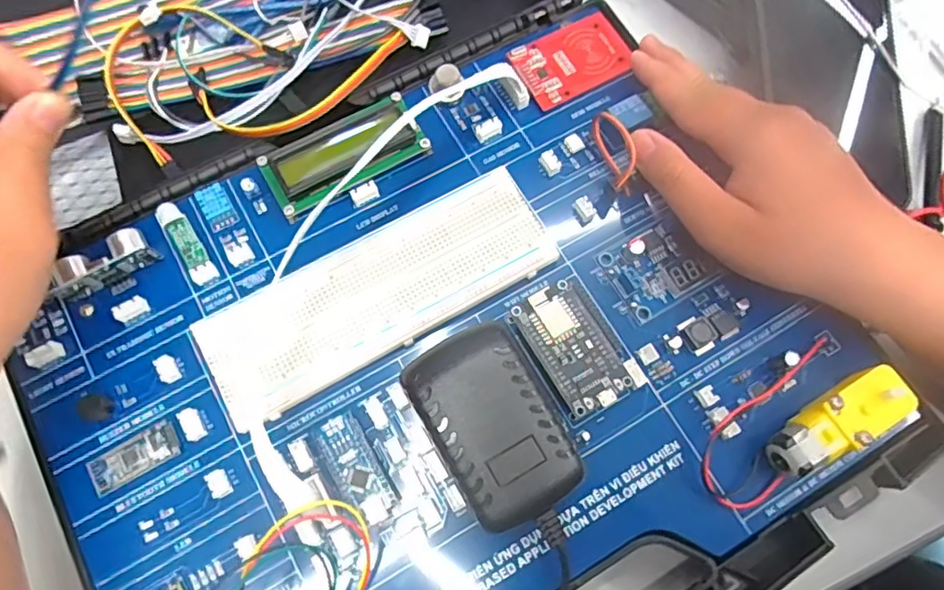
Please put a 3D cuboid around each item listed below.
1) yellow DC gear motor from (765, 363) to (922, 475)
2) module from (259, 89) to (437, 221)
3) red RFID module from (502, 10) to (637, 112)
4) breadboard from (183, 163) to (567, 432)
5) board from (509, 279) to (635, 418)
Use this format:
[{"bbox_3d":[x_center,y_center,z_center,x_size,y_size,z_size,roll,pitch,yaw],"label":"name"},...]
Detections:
[{"bbox_3d":[0.157,0.054,0.254,0.063,0.016,0.025,-26,75,-9],"label":"yellow DC gear motor"},{"bbox_3d":[-0.064,-0.071,0.297,0.079,0.012,0.038,-30,75,-10],"label":"module"},{"bbox_3d":[0.054,-0.128,0.321,0.062,0.005,0.042,-26,75,-9],"label":"red RFID module"},{"bbox_3d":[-0.043,-0.002,0.277,0.164,0.006,0.055,-28,75,-10],"label":"breadboard"},{"bbox_3d":[0.047,0.023,0.270,0.037,0.011,0.057,-29,75,-10],"label":"board"}]

